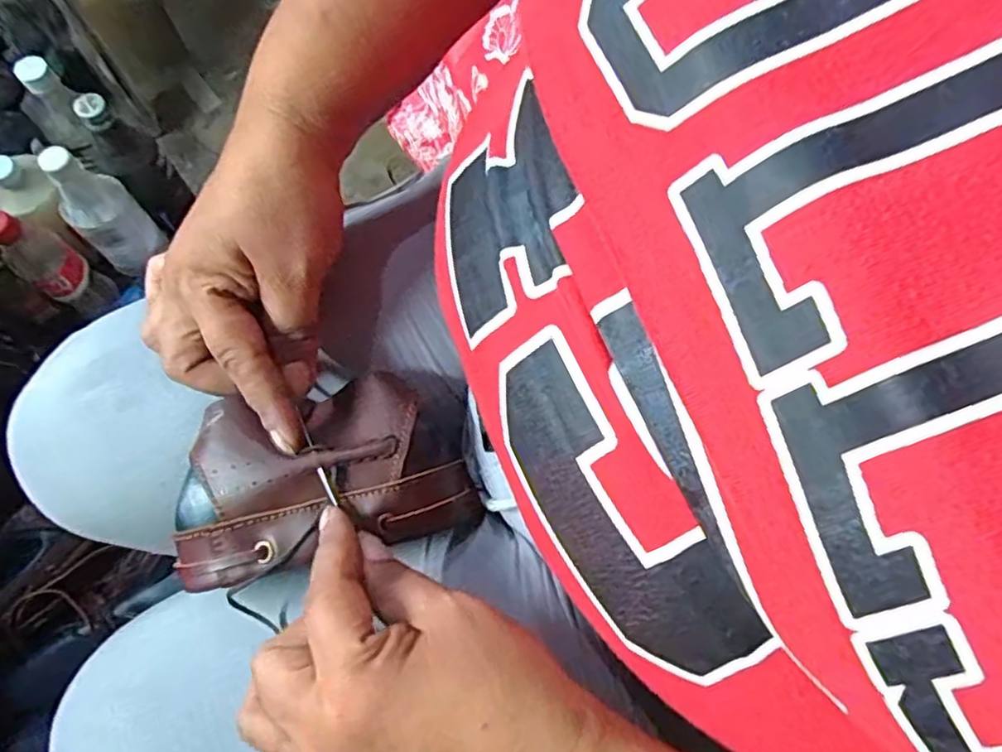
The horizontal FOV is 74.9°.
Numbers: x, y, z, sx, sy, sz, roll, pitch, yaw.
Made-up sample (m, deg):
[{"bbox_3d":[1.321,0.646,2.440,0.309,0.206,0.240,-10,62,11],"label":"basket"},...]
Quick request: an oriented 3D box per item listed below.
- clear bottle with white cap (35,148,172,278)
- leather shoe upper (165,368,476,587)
[{"bbox_3d":[-0.424,-0.175,0.701,0.055,0.163,0.067,41,75,10],"label":"clear bottle with white cap"},{"bbox_3d":[-0.078,0.047,0.299,0.124,0.055,0.076,-14,73,-7],"label":"leather shoe upper"}]

